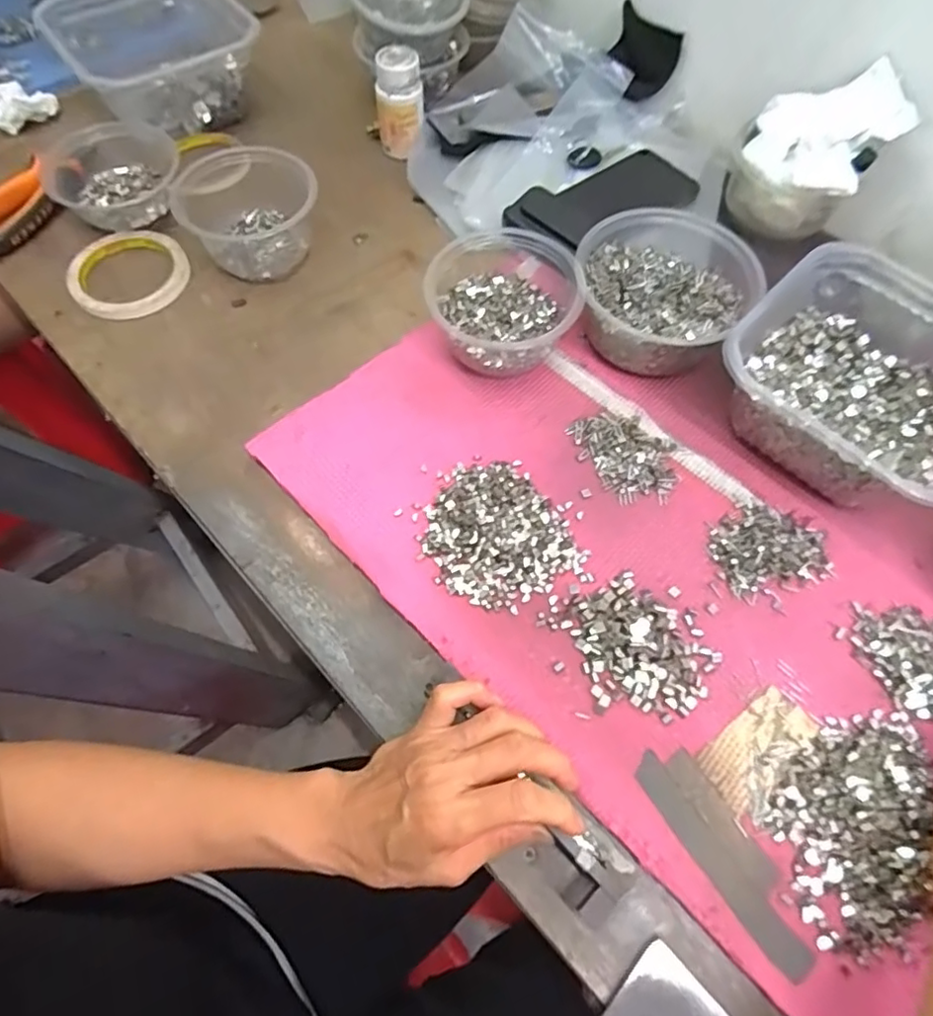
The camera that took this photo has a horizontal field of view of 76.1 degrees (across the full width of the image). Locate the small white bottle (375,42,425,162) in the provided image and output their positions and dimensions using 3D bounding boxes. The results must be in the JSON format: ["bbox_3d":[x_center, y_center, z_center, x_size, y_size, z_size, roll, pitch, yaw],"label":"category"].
[{"bbox_3d":[-0.064,-0.388,0.575,0.045,0.081,0.040,-3,64,-1],"label":"small white bottle"}]

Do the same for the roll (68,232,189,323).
[{"bbox_3d":[-0.295,-0.205,0.524,0.097,0.016,0.099,1,64,-2],"label":"roll"}]

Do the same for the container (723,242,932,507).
[{"bbox_3d":[0.285,-0.088,0.427,0.161,0.074,0.172,-42,70,-18],"label":"container"}]

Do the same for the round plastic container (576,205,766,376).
[{"bbox_3d":[0.158,-0.174,0.474,0.130,0.062,0.144,37,70,17],"label":"round plastic container"}]

